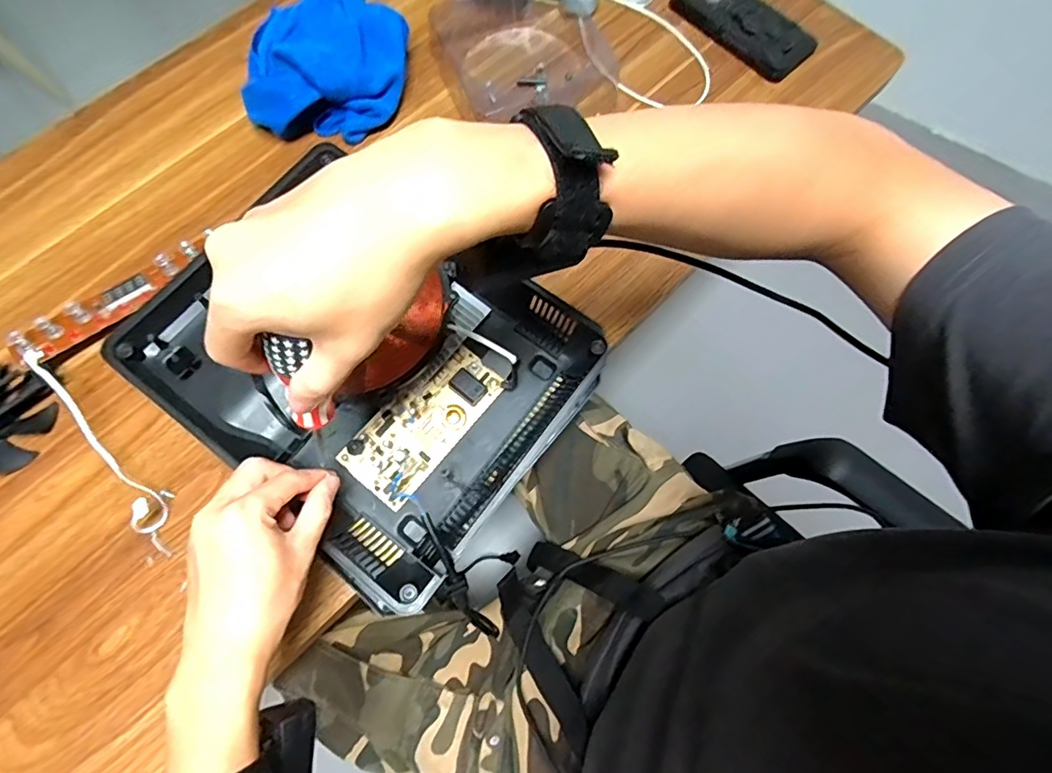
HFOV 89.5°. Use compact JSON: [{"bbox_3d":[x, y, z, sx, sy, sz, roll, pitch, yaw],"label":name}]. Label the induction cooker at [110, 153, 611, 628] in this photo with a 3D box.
[{"bbox_3d":[-0.144,-0.030,0.463,0.358,0.063,0.277,37,75,10],"label":"induction cooker"}]

